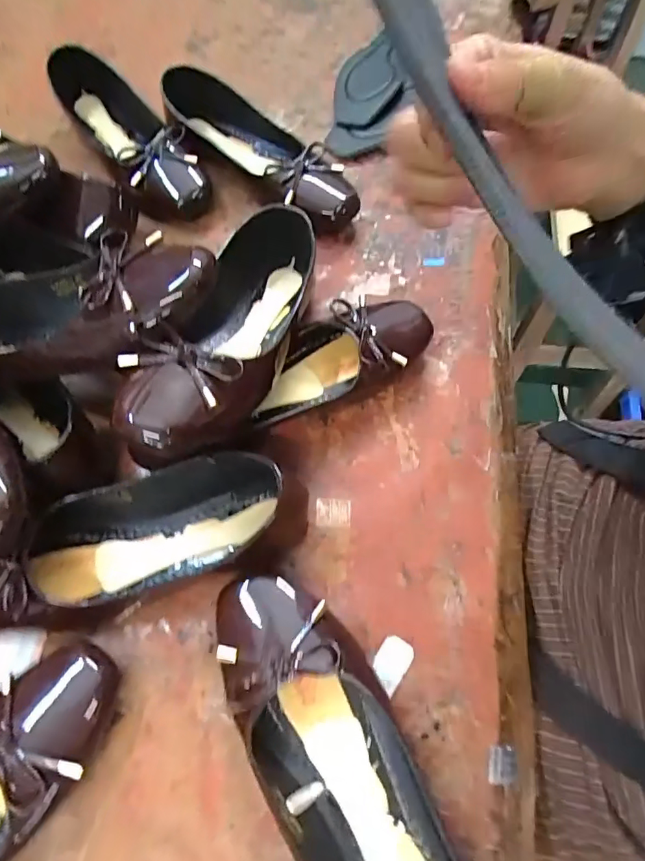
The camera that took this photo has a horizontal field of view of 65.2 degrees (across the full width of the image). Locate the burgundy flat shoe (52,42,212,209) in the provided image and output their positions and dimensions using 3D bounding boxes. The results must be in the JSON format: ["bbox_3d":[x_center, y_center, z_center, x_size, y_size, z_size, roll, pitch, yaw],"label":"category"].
[{"bbox_3d":[-0.215,-0.323,0.556,0.075,0.061,0.269,-35,68,-14],"label":"burgundy flat shoe"}]

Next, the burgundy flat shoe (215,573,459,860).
[{"bbox_3d":[0.013,0.201,0.289,0.086,0.052,0.252,-25,69,-11],"label":"burgundy flat shoe"}]

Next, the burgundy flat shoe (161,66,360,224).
[{"bbox_3d":[-0.067,-0.288,0.526,0.252,0.052,0.084,38,71,18],"label":"burgundy flat shoe"}]

